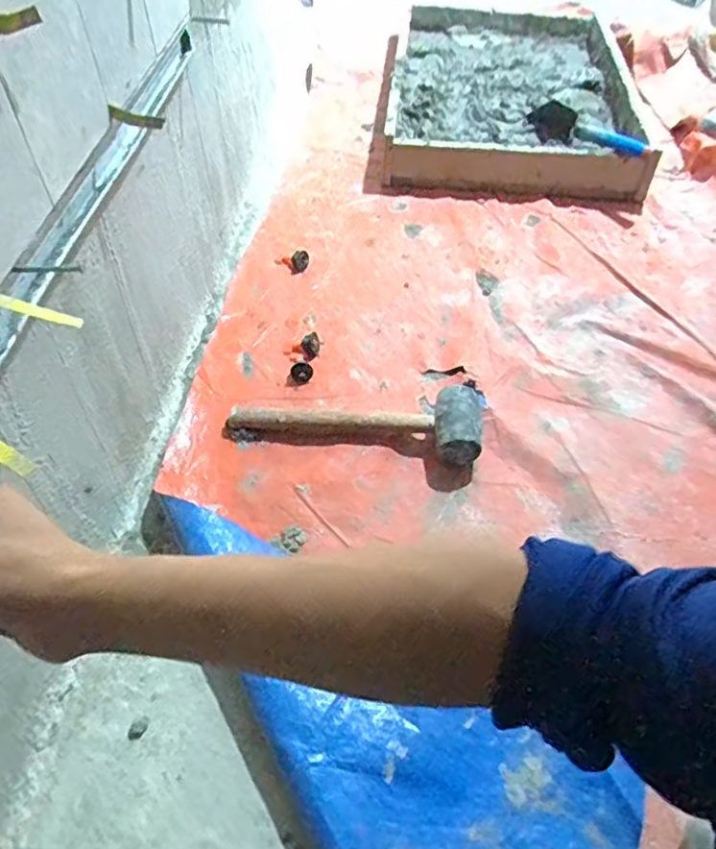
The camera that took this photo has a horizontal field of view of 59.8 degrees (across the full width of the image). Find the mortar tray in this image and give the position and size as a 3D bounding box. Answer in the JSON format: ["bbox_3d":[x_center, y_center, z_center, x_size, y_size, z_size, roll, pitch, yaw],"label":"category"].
[{"bbox_3d":[0.356,-0.837,1.489,0.564,0.125,0.904,5,52,1],"label":"mortar tray"}]

